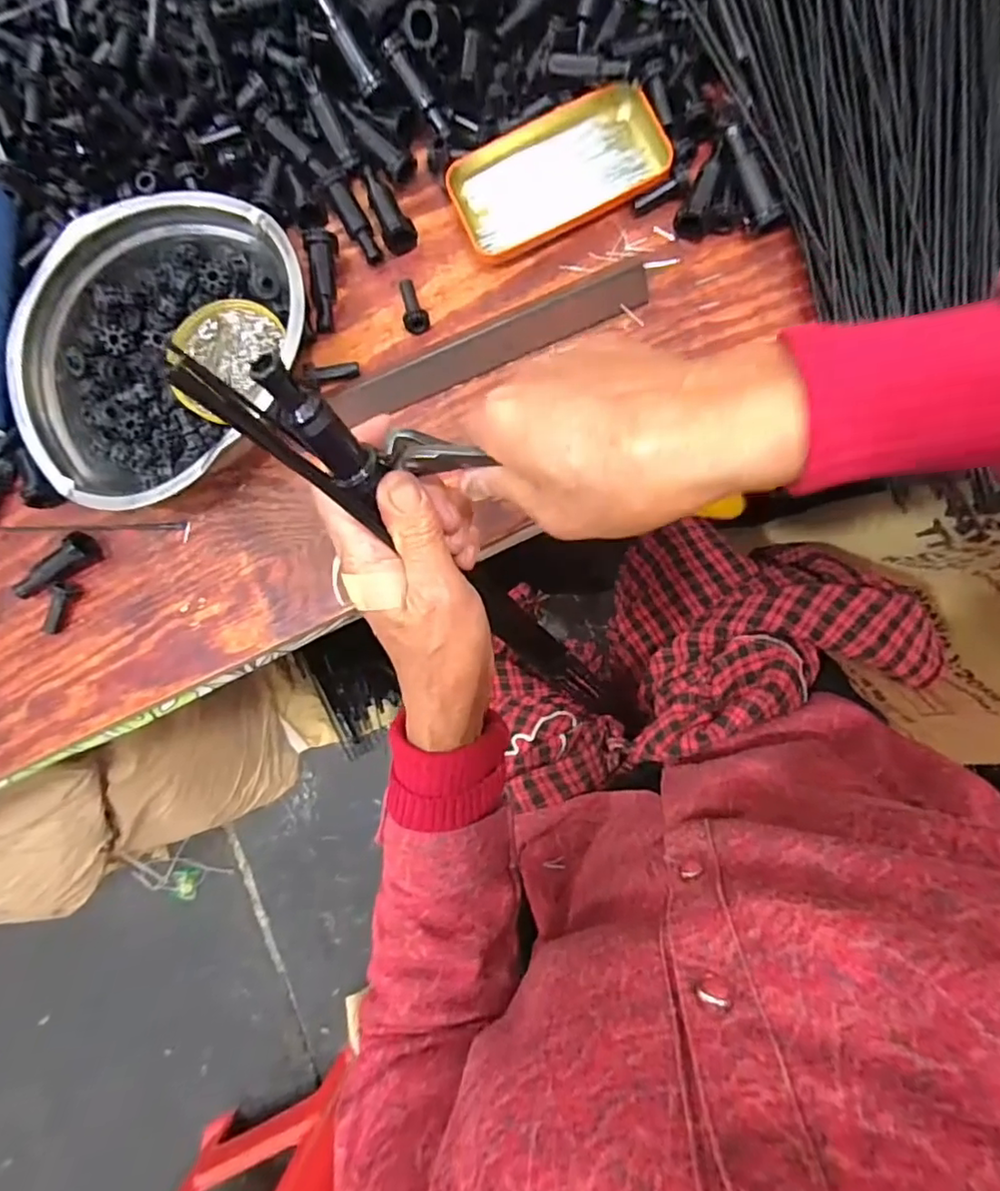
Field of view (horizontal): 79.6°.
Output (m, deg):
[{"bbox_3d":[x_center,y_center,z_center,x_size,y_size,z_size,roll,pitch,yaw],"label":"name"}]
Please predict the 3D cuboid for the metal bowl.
[{"bbox_3d":[-0.226,-0.161,0.413,0.192,0.063,0.221,36,90,9],"label":"metal bowl"}]

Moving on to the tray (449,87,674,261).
[{"bbox_3d":[0.037,-0.292,0.410,0.141,0.021,0.074,-22,82,5],"label":"tray"}]

